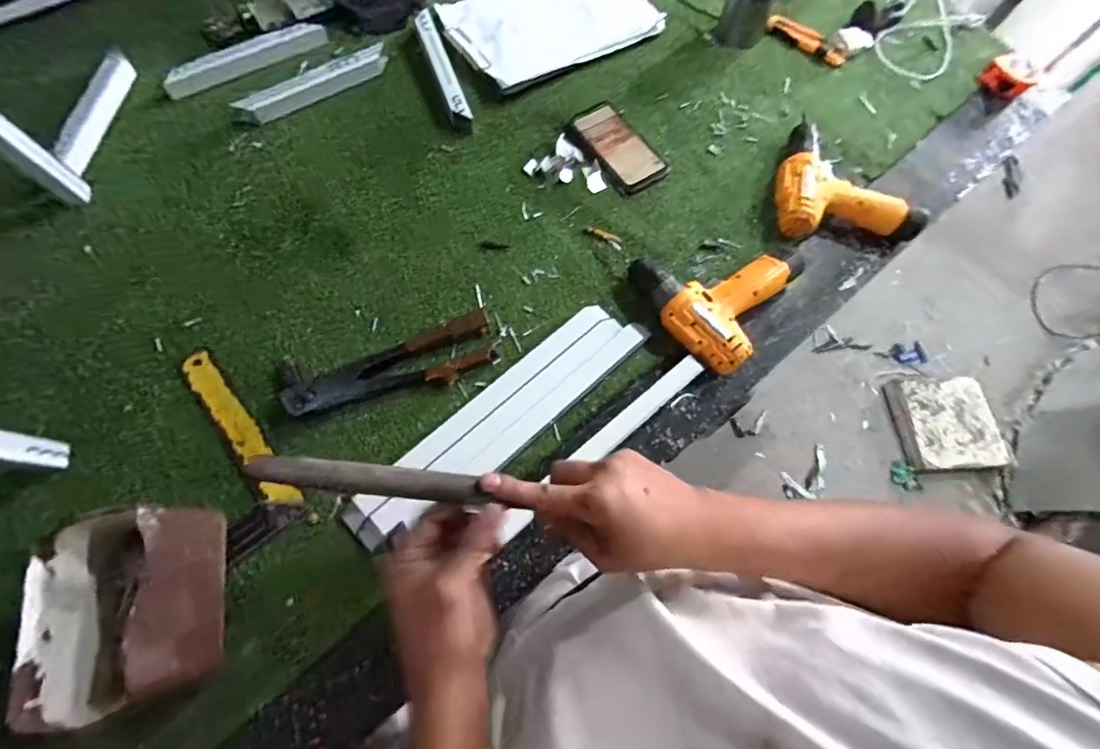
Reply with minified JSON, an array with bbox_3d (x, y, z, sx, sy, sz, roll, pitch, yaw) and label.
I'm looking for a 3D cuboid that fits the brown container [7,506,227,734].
[{"bbox_3d":[-0.394,0.217,0.438,0.121,0.083,0.170,-11,73,-6],"label":"brown container"}]

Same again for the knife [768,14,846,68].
[{"bbox_3d":[0.434,-0.564,0.782,0.141,0.024,0.029,35,74,9],"label":"knife"}]

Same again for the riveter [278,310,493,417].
[{"bbox_3d":[-0.195,-0.013,0.569,0.253,0.030,0.077,-15,74,-7],"label":"riveter"}]

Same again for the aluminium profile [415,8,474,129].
[{"bbox_3d":[-0.169,-0.480,0.724,0.032,0.031,0.228,-19,74,-8],"label":"aluminium profile"}]

